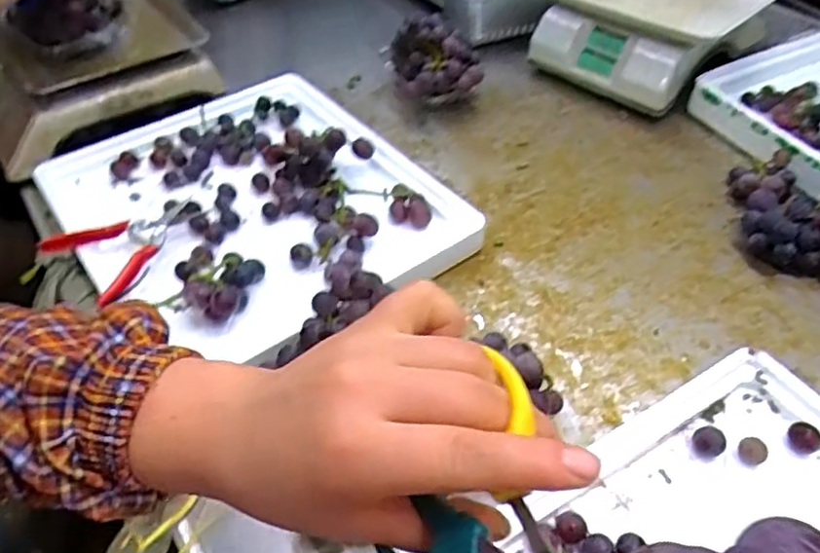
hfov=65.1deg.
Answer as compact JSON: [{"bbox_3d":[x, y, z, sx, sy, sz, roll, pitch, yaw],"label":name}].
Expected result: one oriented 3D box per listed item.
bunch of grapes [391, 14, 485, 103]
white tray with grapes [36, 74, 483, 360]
[{"bbox_3d":[0.038,-0.316,0.951,0.111,0.092,0.136,-18,48,-14],"label":"bunch of grapes"},{"bbox_3d":[-0.198,-0.103,0.795,0.407,0.068,0.485,-32,53,-23],"label":"white tray with grapes"}]

